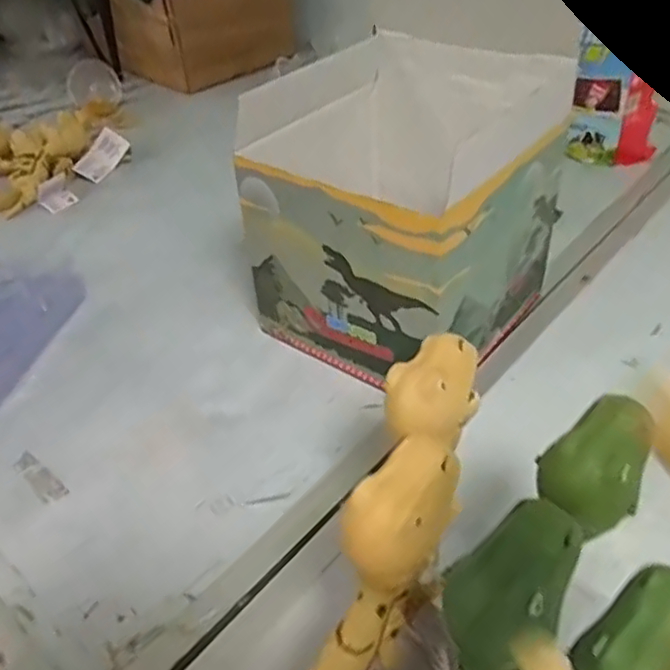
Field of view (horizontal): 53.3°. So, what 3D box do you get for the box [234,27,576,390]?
[{"bbox_3d":[0.075,-0.120,0.655,0.228,0.242,0.256,25,49,31],"label":"box"}]

